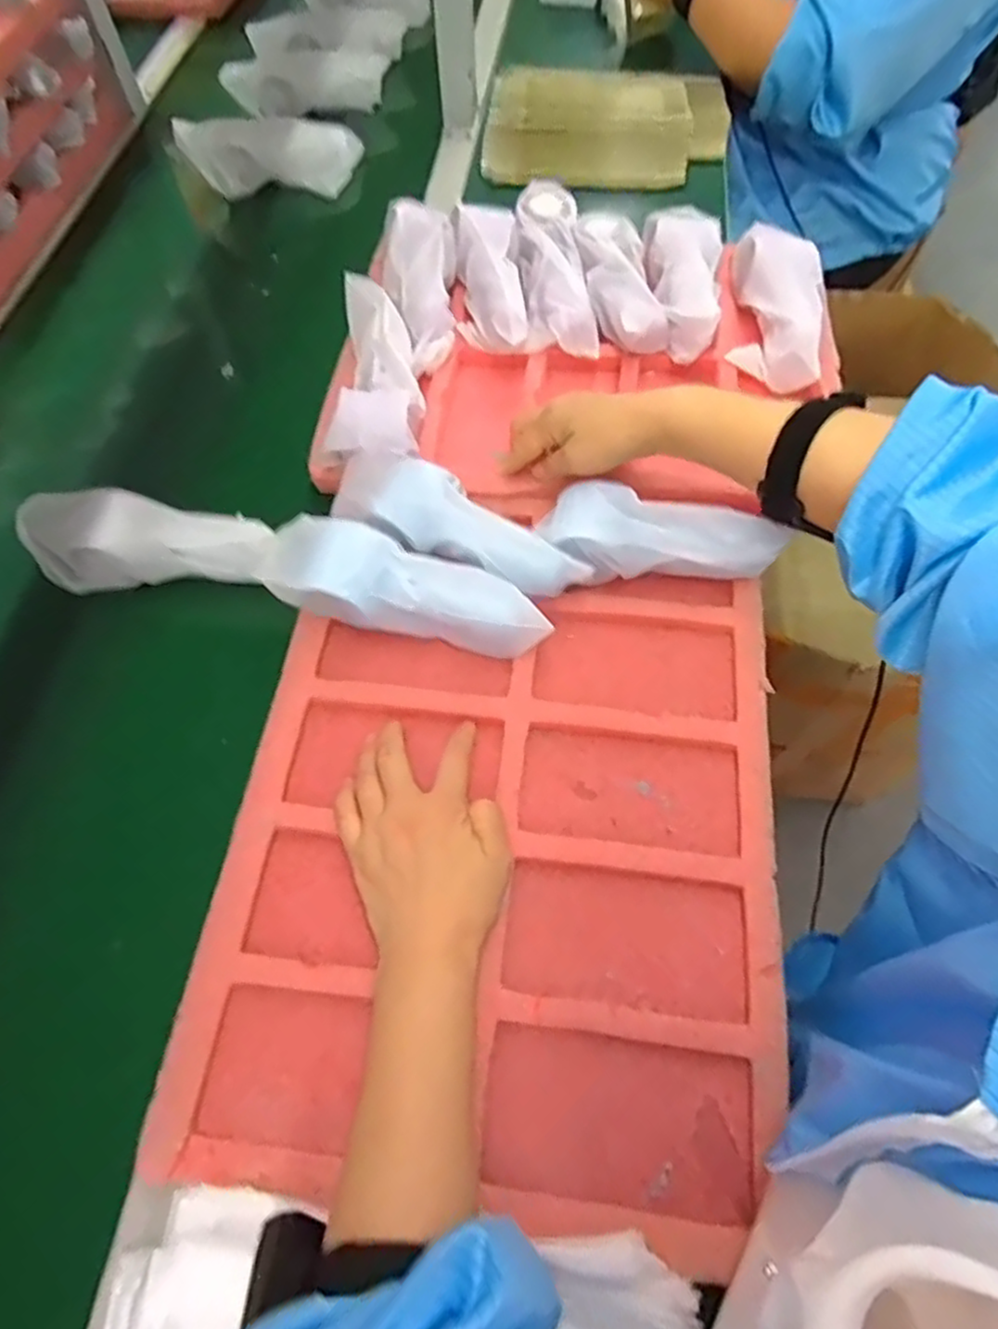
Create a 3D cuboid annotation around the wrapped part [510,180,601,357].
[{"bbox_3d":[0.049,-0.354,0.630,0.056,0.046,0.183,-11,76,-5],"label":"wrapped part"}]

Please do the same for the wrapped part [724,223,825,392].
[{"bbox_3d":[0.245,-0.314,0.615,0.073,0.042,0.181,8,63,5],"label":"wrapped part"}]

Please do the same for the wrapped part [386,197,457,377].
[{"bbox_3d":[-0.068,-0.345,0.630,0.062,0.037,0.178,-7,77,-3],"label":"wrapped part"}]

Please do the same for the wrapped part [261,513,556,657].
[{"bbox_3d":[-0.062,-0.052,0.489,0.192,0.048,0.063,13,64,7],"label":"wrapped part"}]

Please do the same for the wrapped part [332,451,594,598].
[{"bbox_3d":[-0.030,-0.095,0.511,0.189,0.051,0.060,33,68,16],"label":"wrapped part"}]

